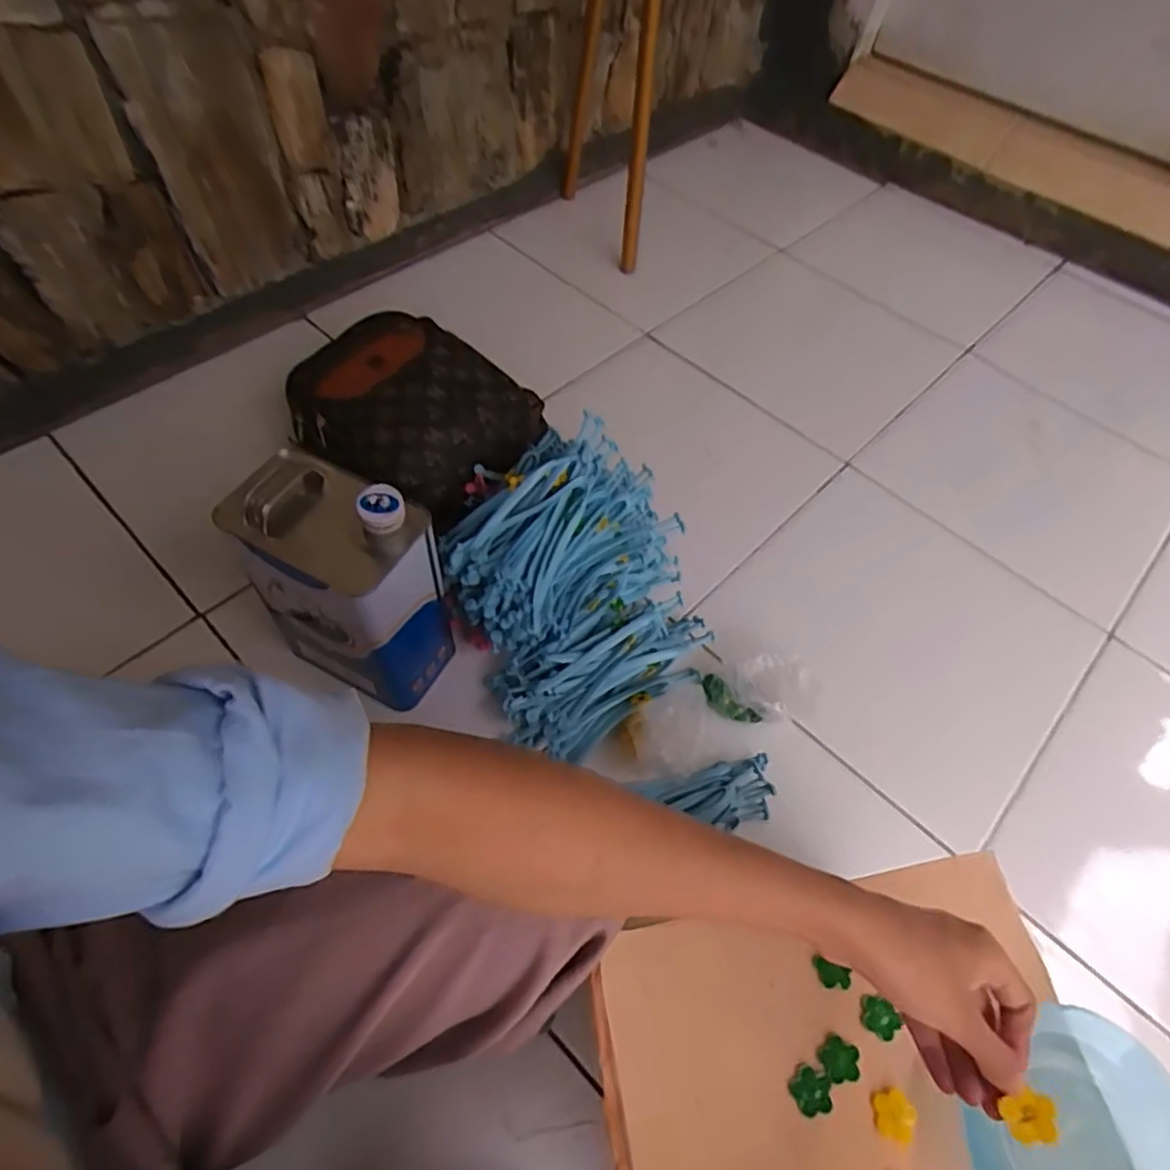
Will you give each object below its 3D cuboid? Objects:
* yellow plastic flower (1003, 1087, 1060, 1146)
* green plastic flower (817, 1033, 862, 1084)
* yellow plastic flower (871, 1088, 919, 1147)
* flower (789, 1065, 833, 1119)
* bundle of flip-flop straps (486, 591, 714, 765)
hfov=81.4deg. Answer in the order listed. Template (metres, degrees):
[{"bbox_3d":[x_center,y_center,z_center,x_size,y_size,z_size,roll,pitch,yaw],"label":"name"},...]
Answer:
[{"bbox_3d":[0.209,0.251,0.318,0.021,0.008,0.017,-14,57,14],"label":"yellow plastic flower"},{"bbox_3d":[0.148,0.277,0.394,0.023,0.004,0.023,2,56,-4],"label":"green plastic flower"},{"bbox_3d":[0.174,0.298,0.383,0.024,0.004,0.023,2,56,-4],"label":"yellow plastic flower"},{"bbox_3d":[0.129,0.288,0.386,0.022,0.004,0.023,2,56,-4],"label":"flower"},{"bbox_3d":[0.027,0.090,0.757,0.244,0.068,0.114,-22,61,-19],"label":"bundle of flip-flop straps"}]

